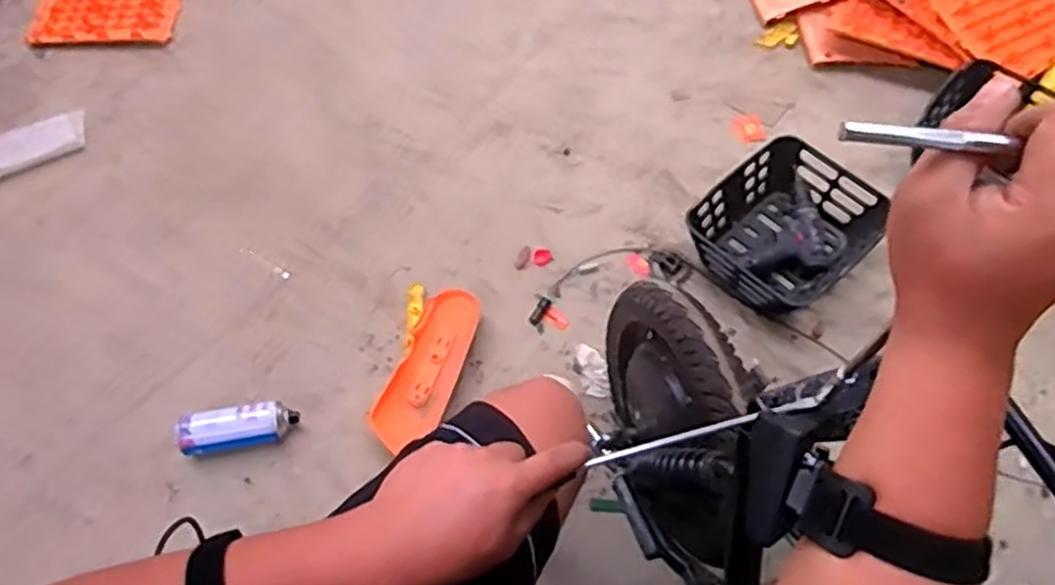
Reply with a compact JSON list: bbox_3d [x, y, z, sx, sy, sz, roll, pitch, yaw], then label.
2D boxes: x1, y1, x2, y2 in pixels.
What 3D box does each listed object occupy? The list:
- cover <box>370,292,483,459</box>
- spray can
[{"bbox_3d":[-0.171,0.126,1.252,0.106,0.040,0.296,19,61,10],"label":"cover"},{"bbox_3d":[-0.469,0.222,1.190,0.181,0.070,0.067,-13,61,-8],"label":"spray can"}]

